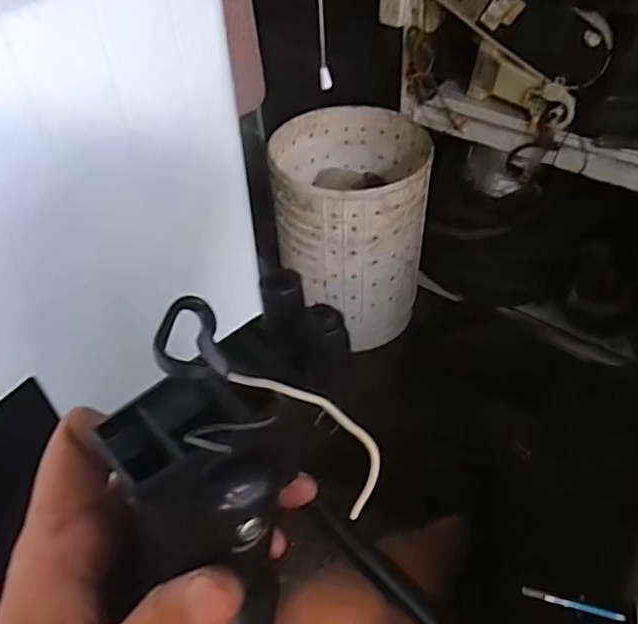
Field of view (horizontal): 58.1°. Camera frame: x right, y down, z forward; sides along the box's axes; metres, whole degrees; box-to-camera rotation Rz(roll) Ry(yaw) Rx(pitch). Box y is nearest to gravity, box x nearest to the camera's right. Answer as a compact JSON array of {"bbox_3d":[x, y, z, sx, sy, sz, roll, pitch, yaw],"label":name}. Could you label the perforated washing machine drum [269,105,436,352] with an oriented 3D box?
[{"bbox_3d":[0.056,-0.140,1.007,0.247,0.322,0.256,2,45,7],"label":"perforated washing machine drum"}]

